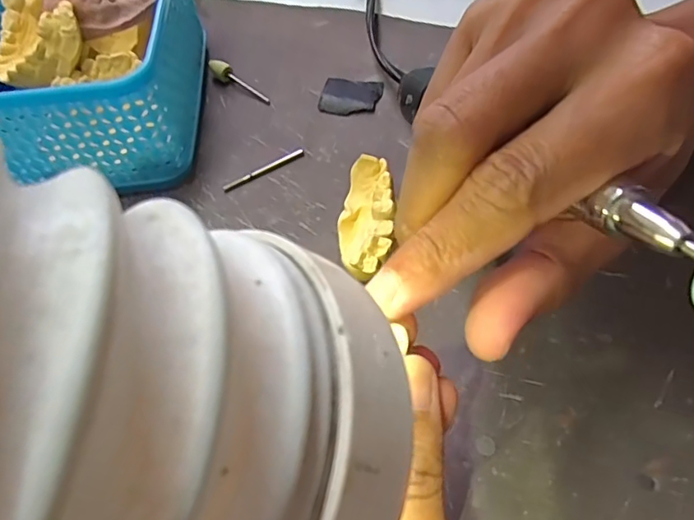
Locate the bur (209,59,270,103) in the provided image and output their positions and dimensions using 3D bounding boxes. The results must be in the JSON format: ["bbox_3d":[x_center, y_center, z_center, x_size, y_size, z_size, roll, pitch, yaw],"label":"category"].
[{"bbox_3d":[-0.060,-0.101,0.296,0.044,0.009,0.008,29,63,21],"label":"bur"}]

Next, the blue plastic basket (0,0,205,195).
[{"bbox_3d":[-0.148,-0.099,0.267,0.133,0.064,0.129,-5,56,0],"label":"blue plastic basket"}]

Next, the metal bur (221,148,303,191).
[{"bbox_3d":[-0.041,-0.045,0.261,0.044,0.004,0.004,-28,59,-14],"label":"metal bur"}]

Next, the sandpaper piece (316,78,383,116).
[{"bbox_3d":[0.002,-0.091,0.288,0.032,0.004,0.028,9,58,10],"label":"sandpaper piece"}]

